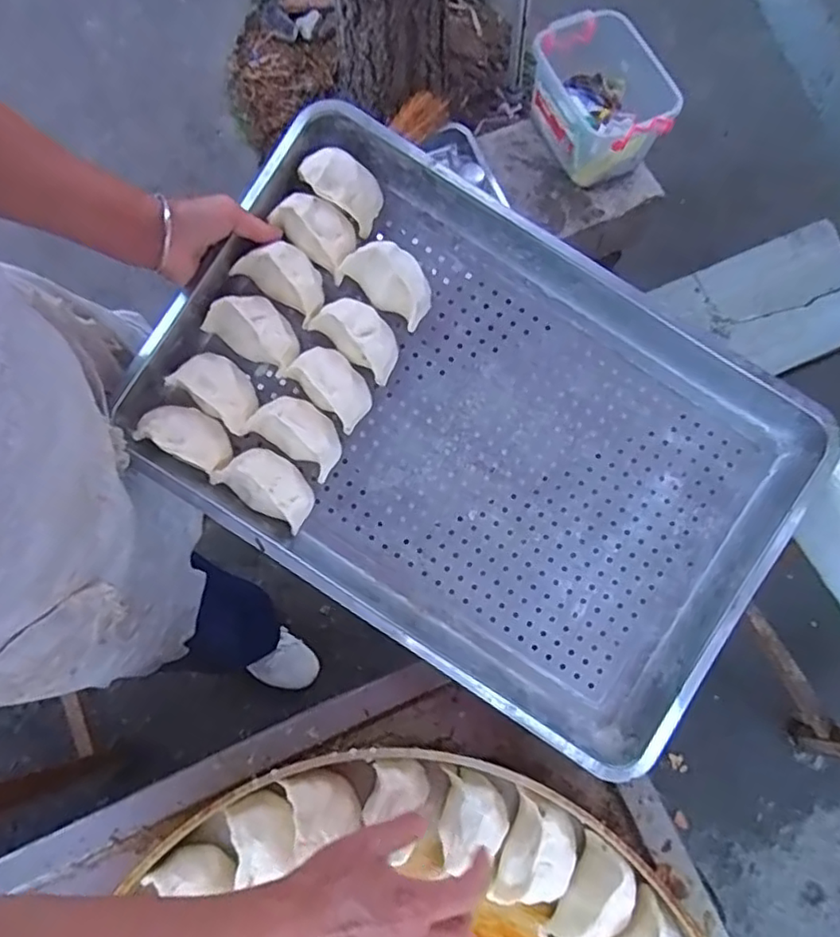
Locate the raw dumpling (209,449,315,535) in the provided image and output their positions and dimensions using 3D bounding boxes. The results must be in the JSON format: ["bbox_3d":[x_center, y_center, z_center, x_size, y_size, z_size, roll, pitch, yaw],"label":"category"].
[{"bbox_3d":[-0.145,0.013,0.589,0.092,0.041,0.053,31,74,10],"label":"raw dumpling"}]

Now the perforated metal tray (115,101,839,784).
[{"bbox_3d":[0.043,-0.033,0.589,0.576,0.071,0.387,33,89,-1],"label":"perforated metal tray"}]

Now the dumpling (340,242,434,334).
[{"bbox_3d":[-0.027,-0.183,0.603,0.090,0.052,0.025,38,32,-1],"label":"dumpling"}]

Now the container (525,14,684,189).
[{"bbox_3d":[0.341,-0.734,1.217,0.195,0.172,0.334,-26,73,-8],"label":"container"}]

